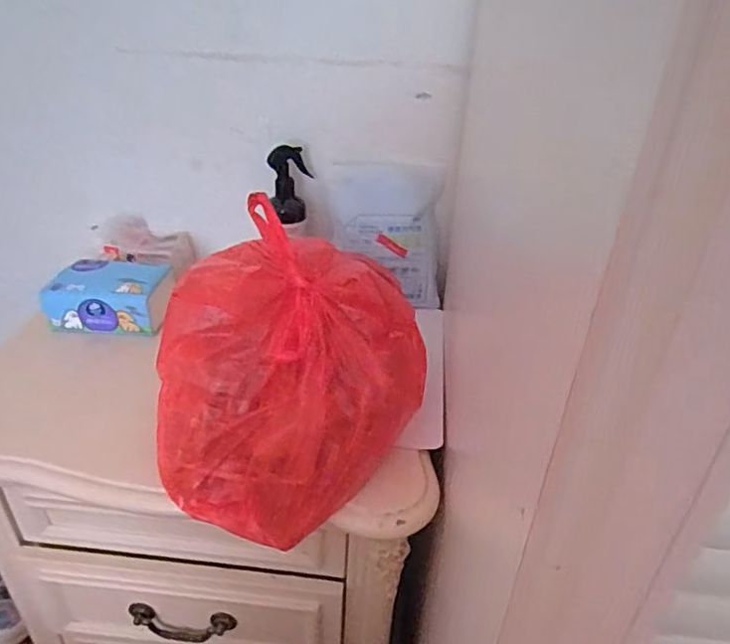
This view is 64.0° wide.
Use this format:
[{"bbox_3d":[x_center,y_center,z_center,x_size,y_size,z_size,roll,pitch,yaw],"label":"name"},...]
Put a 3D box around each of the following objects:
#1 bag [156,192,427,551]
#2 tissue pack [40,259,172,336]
[{"bbox_3d":[-0.085,0.046,0.553,0.232,0.188,0.231,-25,42,-37],"label":"bag"},{"bbox_3d":[-0.327,-0.033,0.753,0.137,0.061,0.100,7,33,7],"label":"tissue pack"}]

